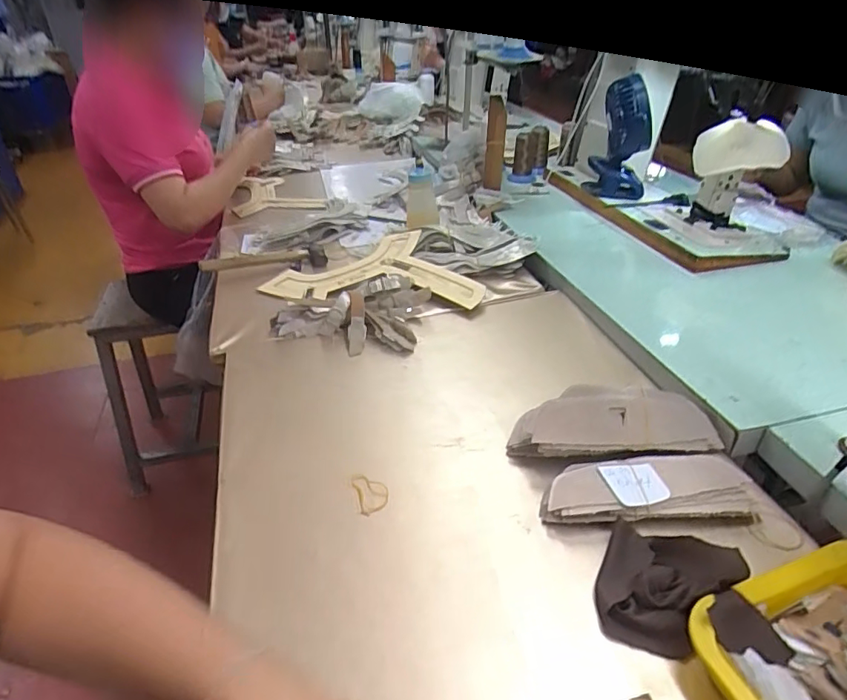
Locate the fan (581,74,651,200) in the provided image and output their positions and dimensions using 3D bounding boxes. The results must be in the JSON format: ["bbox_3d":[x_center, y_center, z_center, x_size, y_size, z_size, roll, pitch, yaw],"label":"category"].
[{"bbox_3d":[0.395,-0.416,1.083,0.109,0.229,0.113,8,36,16],"label":"fan"}]

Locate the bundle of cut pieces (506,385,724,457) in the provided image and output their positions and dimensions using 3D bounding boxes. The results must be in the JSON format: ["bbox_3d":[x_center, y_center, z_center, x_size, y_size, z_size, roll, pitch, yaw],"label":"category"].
[{"bbox_3d":[0.199,0.082,0.574,0.207,0.057,0.067,-3,35,0],"label":"bundle of cut pieces"}]

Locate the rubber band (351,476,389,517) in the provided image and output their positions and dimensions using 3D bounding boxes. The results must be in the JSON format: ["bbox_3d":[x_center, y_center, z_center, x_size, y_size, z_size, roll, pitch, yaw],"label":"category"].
[{"bbox_3d":[-0.053,0.145,0.551,0.033,0.006,0.050,-12,36,-13],"label":"rubber band"}]

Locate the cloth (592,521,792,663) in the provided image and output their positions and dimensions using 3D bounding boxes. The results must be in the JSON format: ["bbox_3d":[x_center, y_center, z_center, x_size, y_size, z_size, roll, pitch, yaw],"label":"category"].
[{"bbox_3d":[0.210,0.189,0.436,0.124,0.041,0.108,11,37,20],"label":"cloth"}]

